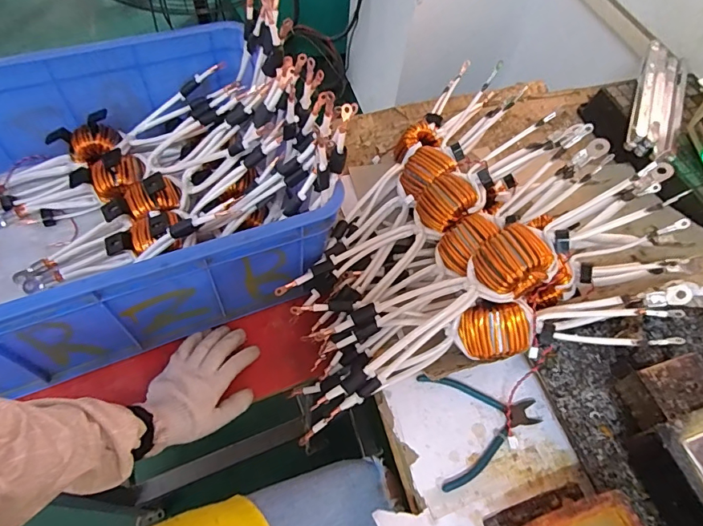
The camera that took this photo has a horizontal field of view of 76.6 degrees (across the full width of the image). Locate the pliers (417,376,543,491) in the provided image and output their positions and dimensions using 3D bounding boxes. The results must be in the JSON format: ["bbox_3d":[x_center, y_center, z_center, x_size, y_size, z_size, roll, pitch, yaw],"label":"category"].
[{"bbox_3d":[0.159,0.189,0.524,0.136,0.010,0.125,-5,59,-7],"label":"pliers"}]

